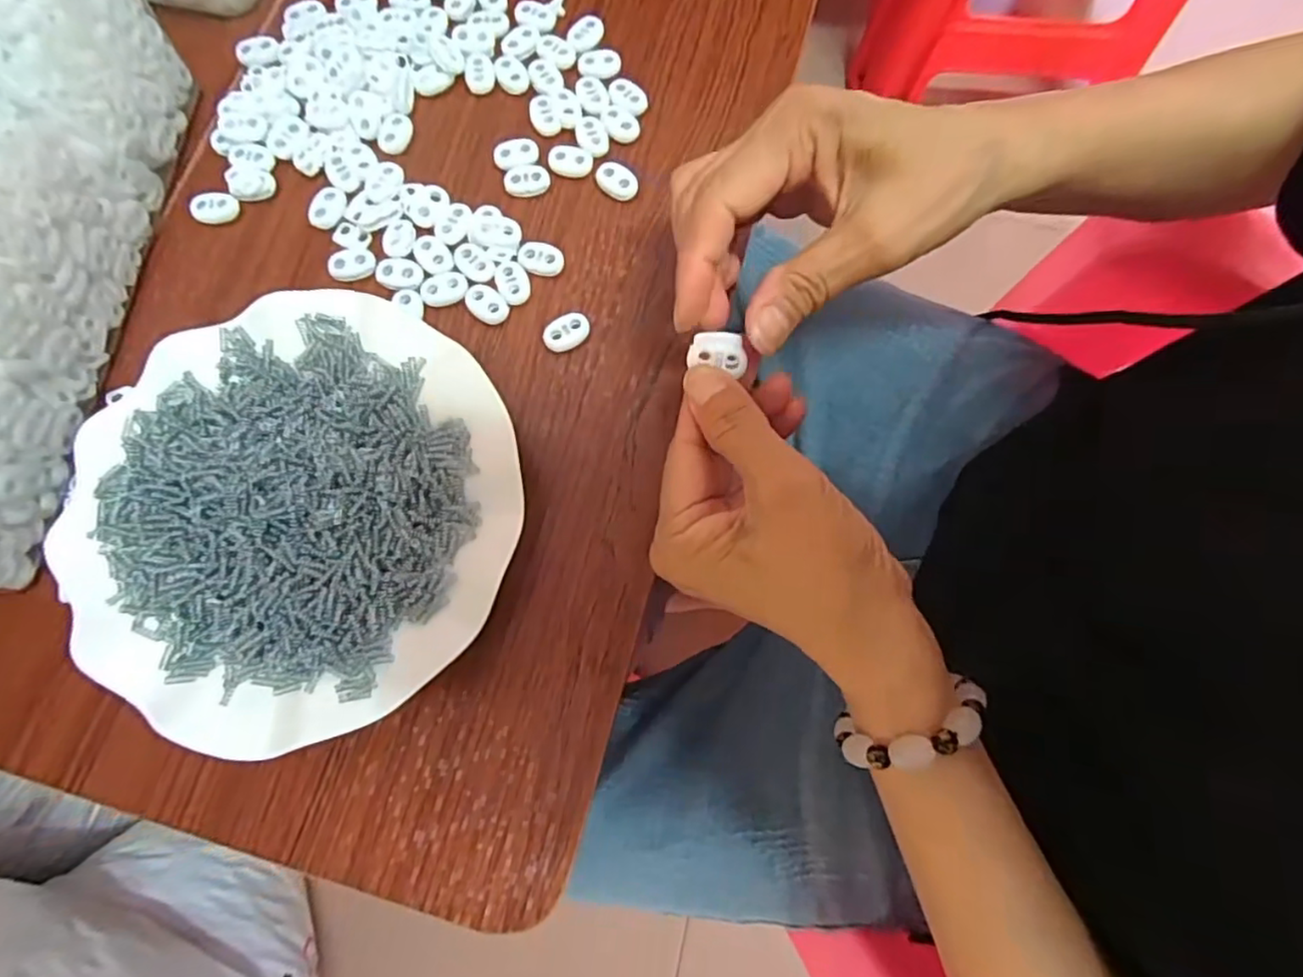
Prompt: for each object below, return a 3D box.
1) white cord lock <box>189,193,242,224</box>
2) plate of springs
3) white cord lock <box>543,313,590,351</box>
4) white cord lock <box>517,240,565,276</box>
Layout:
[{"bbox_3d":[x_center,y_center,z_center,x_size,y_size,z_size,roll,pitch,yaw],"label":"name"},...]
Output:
[{"bbox_3d":[-0.221,-0.141,0.323,0.023,0.006,0.014,-9,77,-2],"label":"white cord lock"},{"bbox_3d":[-0.149,0.008,0.274,0.178,0.022,0.182,0,77,0],"label":"plate of springs"},{"bbox_3d":[-0.040,-0.074,0.304,0.023,0.006,0.016,-30,78,-7],"label":"white cord lock"},{"bbox_3d":[-0.054,-0.112,0.313,0.022,0.006,0.015,10,77,2],"label":"white cord lock"}]

